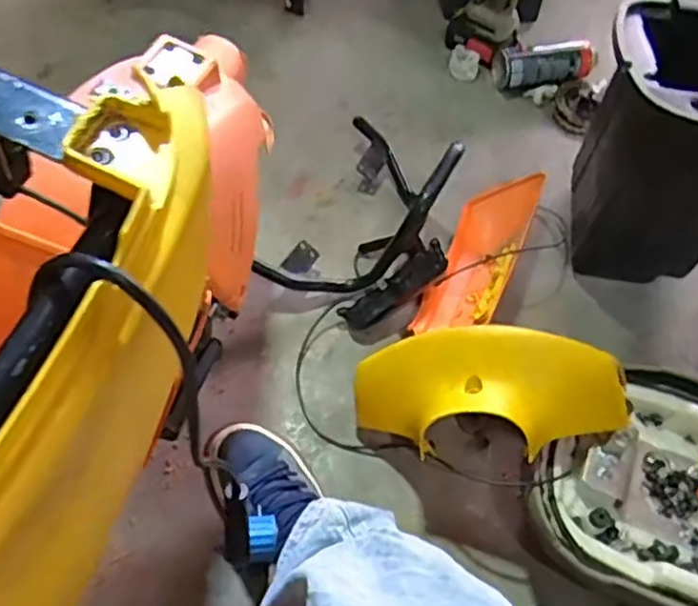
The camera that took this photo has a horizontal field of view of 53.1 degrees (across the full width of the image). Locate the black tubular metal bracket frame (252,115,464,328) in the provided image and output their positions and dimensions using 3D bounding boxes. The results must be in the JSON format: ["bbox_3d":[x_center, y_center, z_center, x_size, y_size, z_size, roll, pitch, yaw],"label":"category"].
[{"bbox_3d":[0.044,-0.139,0.958,0.226,0.165,0.320,27,60,13],"label":"black tubular metal bracket frame"}]

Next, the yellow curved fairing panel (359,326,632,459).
[{"bbox_3d":[0.144,0.103,0.771,0.300,0.101,0.121,-3,55,22],"label":"yellow curved fairing panel"}]

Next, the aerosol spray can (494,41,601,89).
[{"bbox_3d":[0.339,-0.413,1.204,0.173,0.072,0.073,-2,58,-5],"label":"aerosol spray can"}]

